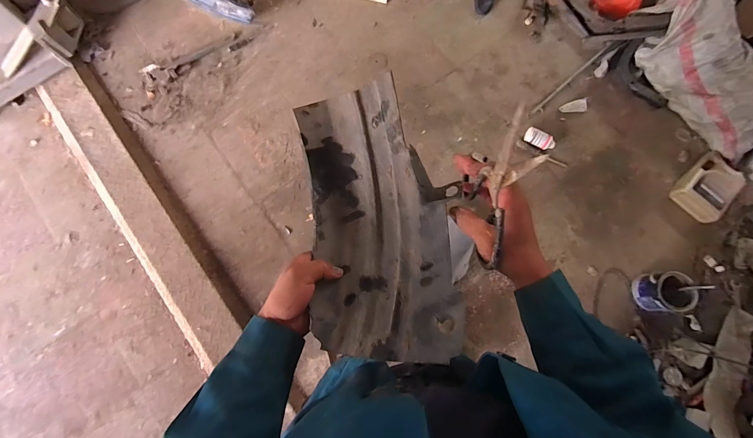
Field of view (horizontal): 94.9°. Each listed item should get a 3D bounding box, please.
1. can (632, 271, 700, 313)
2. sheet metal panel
[{"bbox_3d":[1.182,0.300,1.419,0.173,0.130,0.161,-1,78,-2],"label":"can"},{"bbox_3d":[-0.002,-0.010,0.473,0.199,0.100,0.388,-13,68,-4],"label":"sheet metal panel"}]

